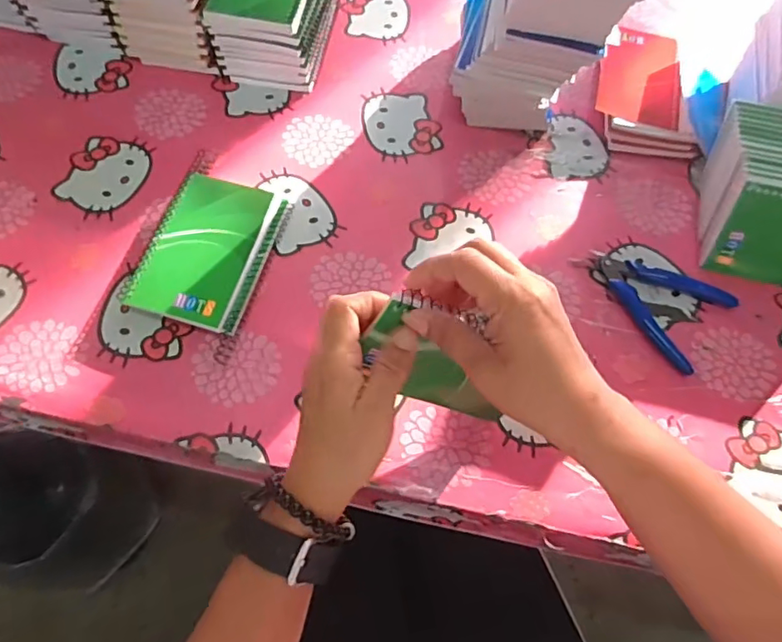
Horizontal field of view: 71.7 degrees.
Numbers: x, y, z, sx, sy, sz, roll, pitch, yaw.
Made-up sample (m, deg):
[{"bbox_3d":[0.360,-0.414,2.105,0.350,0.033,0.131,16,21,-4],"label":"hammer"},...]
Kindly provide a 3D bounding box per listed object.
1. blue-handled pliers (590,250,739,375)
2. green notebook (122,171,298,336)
[{"bbox_3d":[0.219,-0.019,0.457,0.112,0.011,0.085,36,69,13],"label":"blue-handled pliers"},{"bbox_3d":[-0.149,-0.058,0.447,0.093,0.013,0.129,18,69,1],"label":"green notebook"}]

